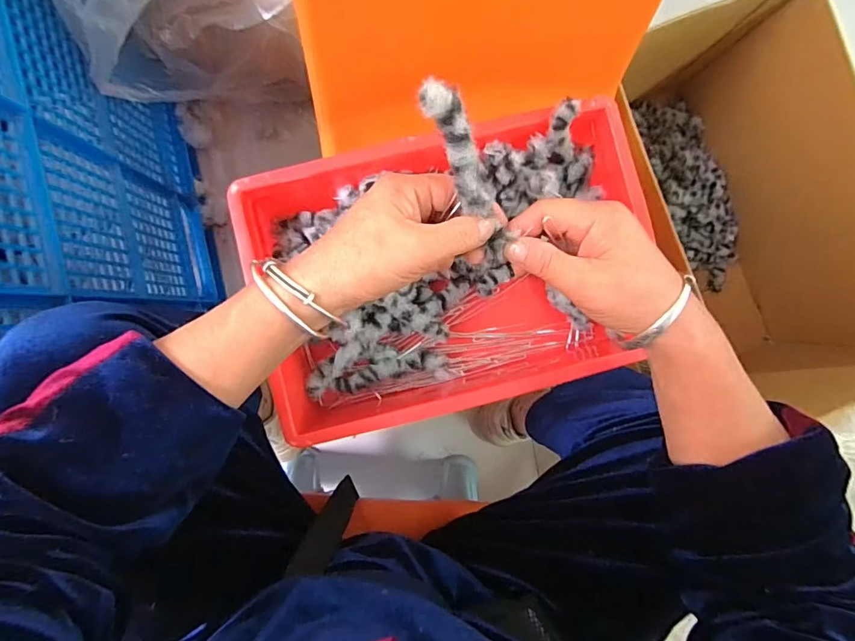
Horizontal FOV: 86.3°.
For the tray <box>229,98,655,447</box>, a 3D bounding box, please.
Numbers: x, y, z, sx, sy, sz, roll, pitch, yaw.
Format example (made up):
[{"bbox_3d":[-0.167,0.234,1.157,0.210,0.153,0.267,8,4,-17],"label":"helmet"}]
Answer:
[{"bbox_3d":[0.021,-0.045,0.447,0.356,0.091,0.250,-12,92,-4],"label":"tray"}]

